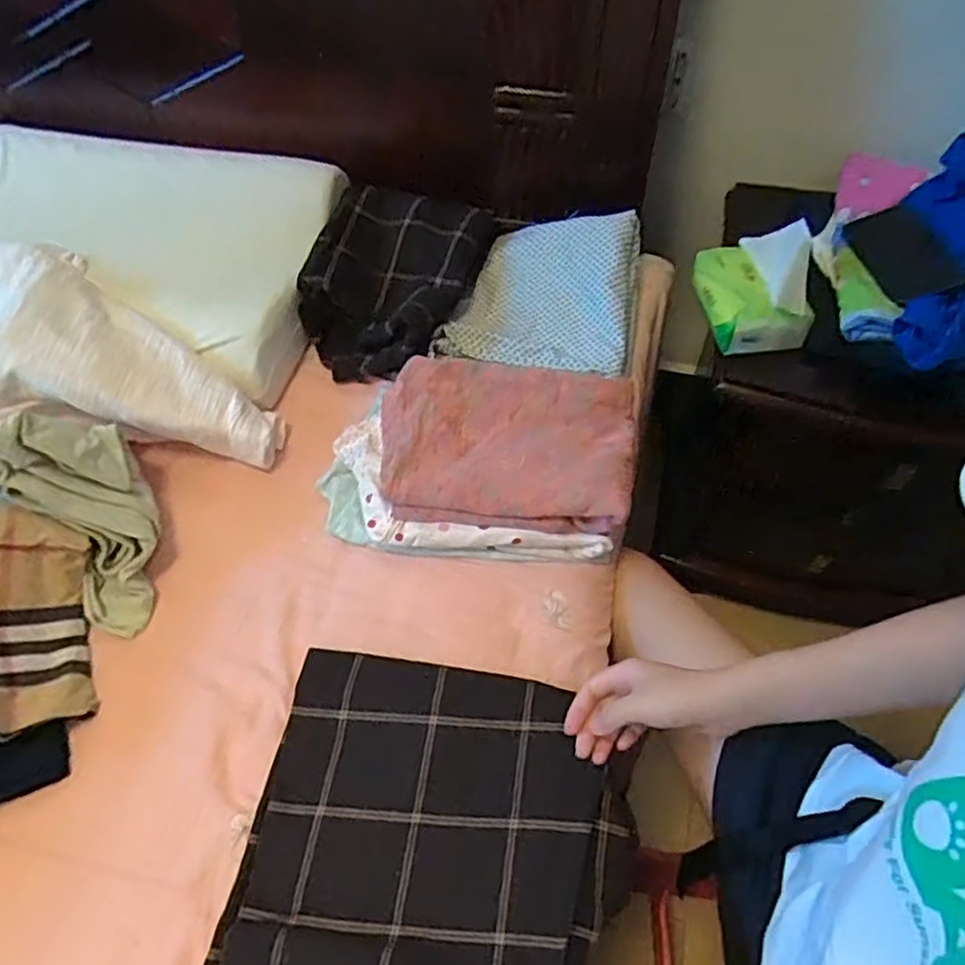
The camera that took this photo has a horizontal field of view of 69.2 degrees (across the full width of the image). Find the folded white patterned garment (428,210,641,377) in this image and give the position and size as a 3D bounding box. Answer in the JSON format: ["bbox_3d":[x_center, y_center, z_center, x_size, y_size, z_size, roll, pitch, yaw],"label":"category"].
[{"bbox_3d":[0.080,-0.231,0.836,0.219,0.072,0.223,14,56,10],"label":"folded white patterned garment"}]

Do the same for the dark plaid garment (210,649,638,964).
[{"bbox_3d":[-0.056,0.343,0.500,0.283,0.031,0.433,9,55,7],"label":"dark plaid garment"}]

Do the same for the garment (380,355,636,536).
[{"bbox_3d":[0.020,-0.038,0.690,0.249,0.058,0.162,8,55,6],"label":"garment"}]

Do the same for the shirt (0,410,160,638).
[{"bbox_3d":[-0.381,0.036,0.656,0.118,0.159,0.180,-24,58,-16],"label":"shirt"}]

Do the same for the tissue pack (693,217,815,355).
[{"bbox_3d":[0.322,-0.229,0.820,0.115,0.077,0.126,-2,55,-1],"label":"tissue pack"}]

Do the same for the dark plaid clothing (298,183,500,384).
[{"bbox_3d":[-0.109,-0.246,0.880,0.194,0.106,0.243,10,55,7],"label":"dark plaid clothing"}]

